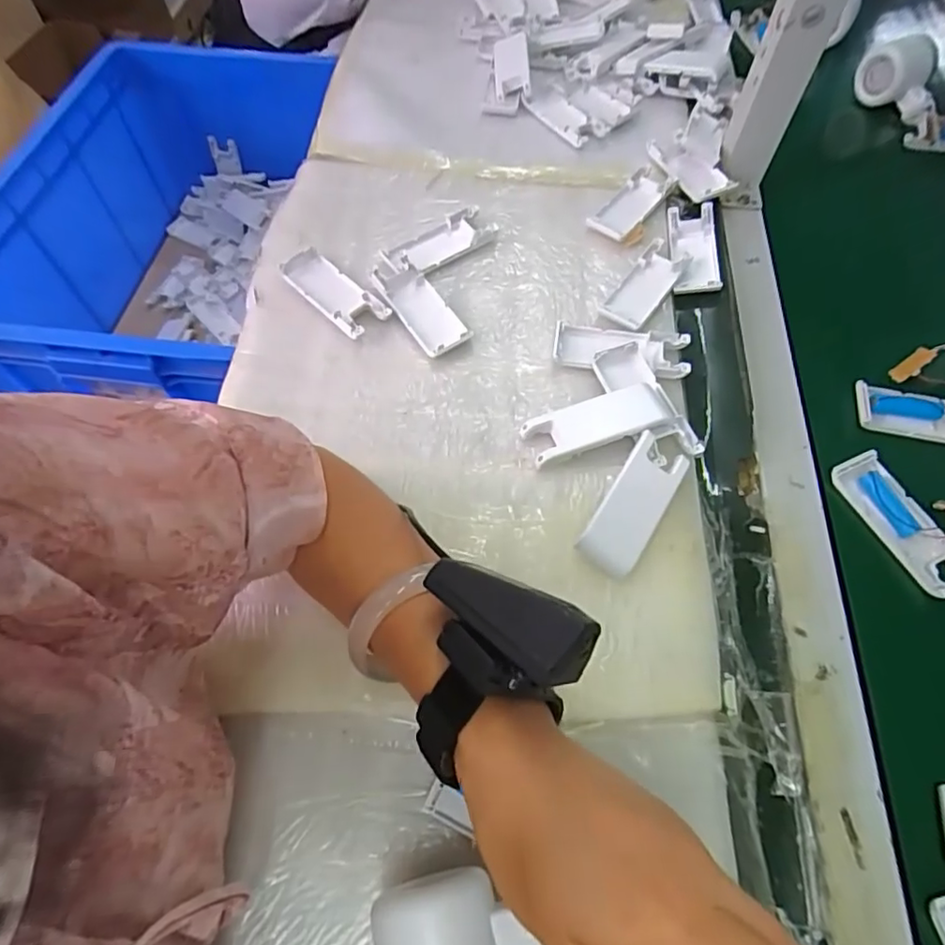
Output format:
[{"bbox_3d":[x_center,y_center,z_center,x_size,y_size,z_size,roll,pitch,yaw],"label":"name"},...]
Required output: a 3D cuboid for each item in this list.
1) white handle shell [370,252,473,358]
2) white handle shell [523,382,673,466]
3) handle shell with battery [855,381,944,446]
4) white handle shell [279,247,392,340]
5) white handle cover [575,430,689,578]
[{"bbox_3d":[-0.048,-0.141,0.481,0.039,0.014,0.112,-32,67,-16],"label":"white handle shell"},{"bbox_3d":[0.091,-0.036,0.420,0.103,0.017,0.039,-13,63,-8],"label":"white handle shell"},{"bbox_3d":[0.351,-0.043,0.448,0.104,0.015,0.040,11,63,5],"label":"handle shell with battery"},{"bbox_3d":[-0.117,-0.150,0.483,0.097,0.018,0.039,39,68,18],"label":"white handle shell"},{"bbox_3d":[0.108,0.020,0.384,0.039,0.024,0.099,30,66,14],"label":"white handle cover"}]

